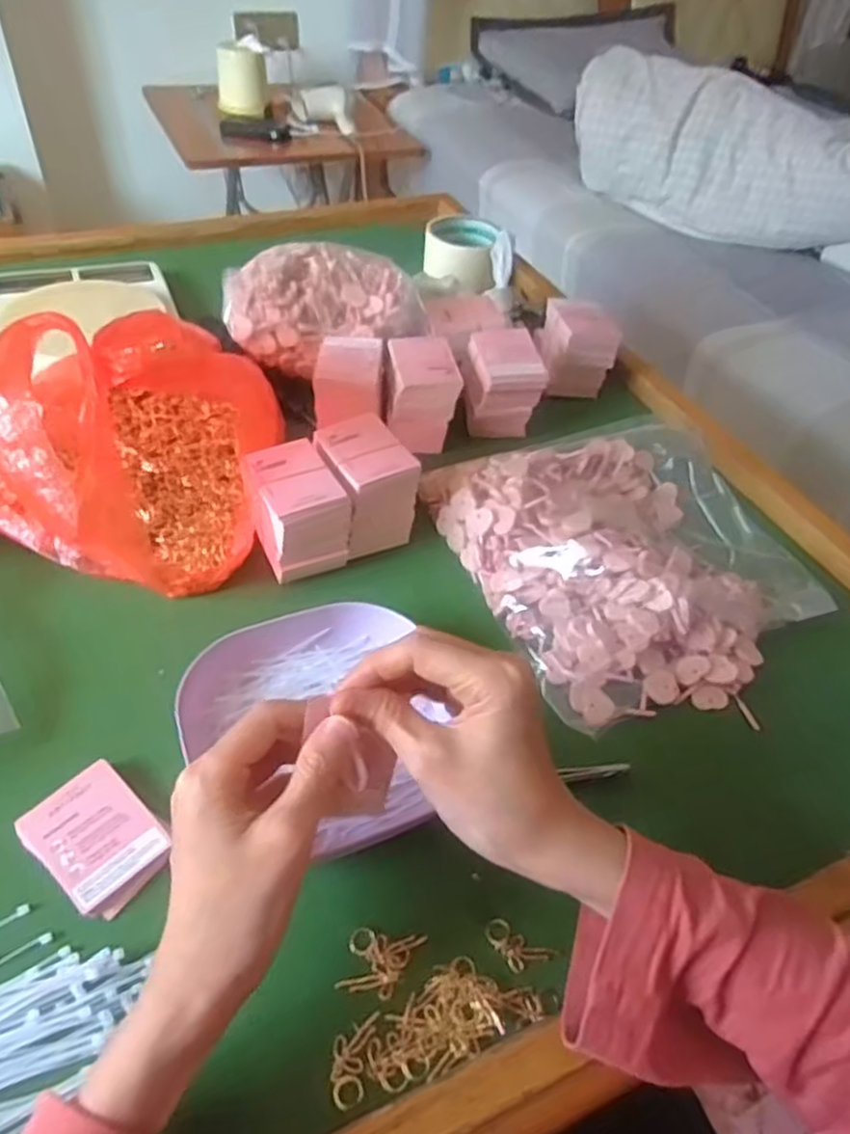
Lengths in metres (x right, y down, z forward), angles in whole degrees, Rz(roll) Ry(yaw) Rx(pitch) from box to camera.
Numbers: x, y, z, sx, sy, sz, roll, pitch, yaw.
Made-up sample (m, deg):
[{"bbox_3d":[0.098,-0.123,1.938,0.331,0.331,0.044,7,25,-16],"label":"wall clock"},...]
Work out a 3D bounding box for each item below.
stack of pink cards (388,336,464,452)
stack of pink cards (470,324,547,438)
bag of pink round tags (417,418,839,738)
[{"bbox_3d":[-0.002,-0.141,0.594,0.053,0.063,0.072,0,47,-6],"label":"stack of pink cards"},{"bbox_3d":[0.064,-0.153,0.612,0.058,0.067,0.066,-2,48,-8],"label":"stack of pink cards"},{"bbox_3d":[0.144,-0.013,0.504,0.219,0.045,0.229,-15,51,-19],"label":"bag of pink round tags"}]

